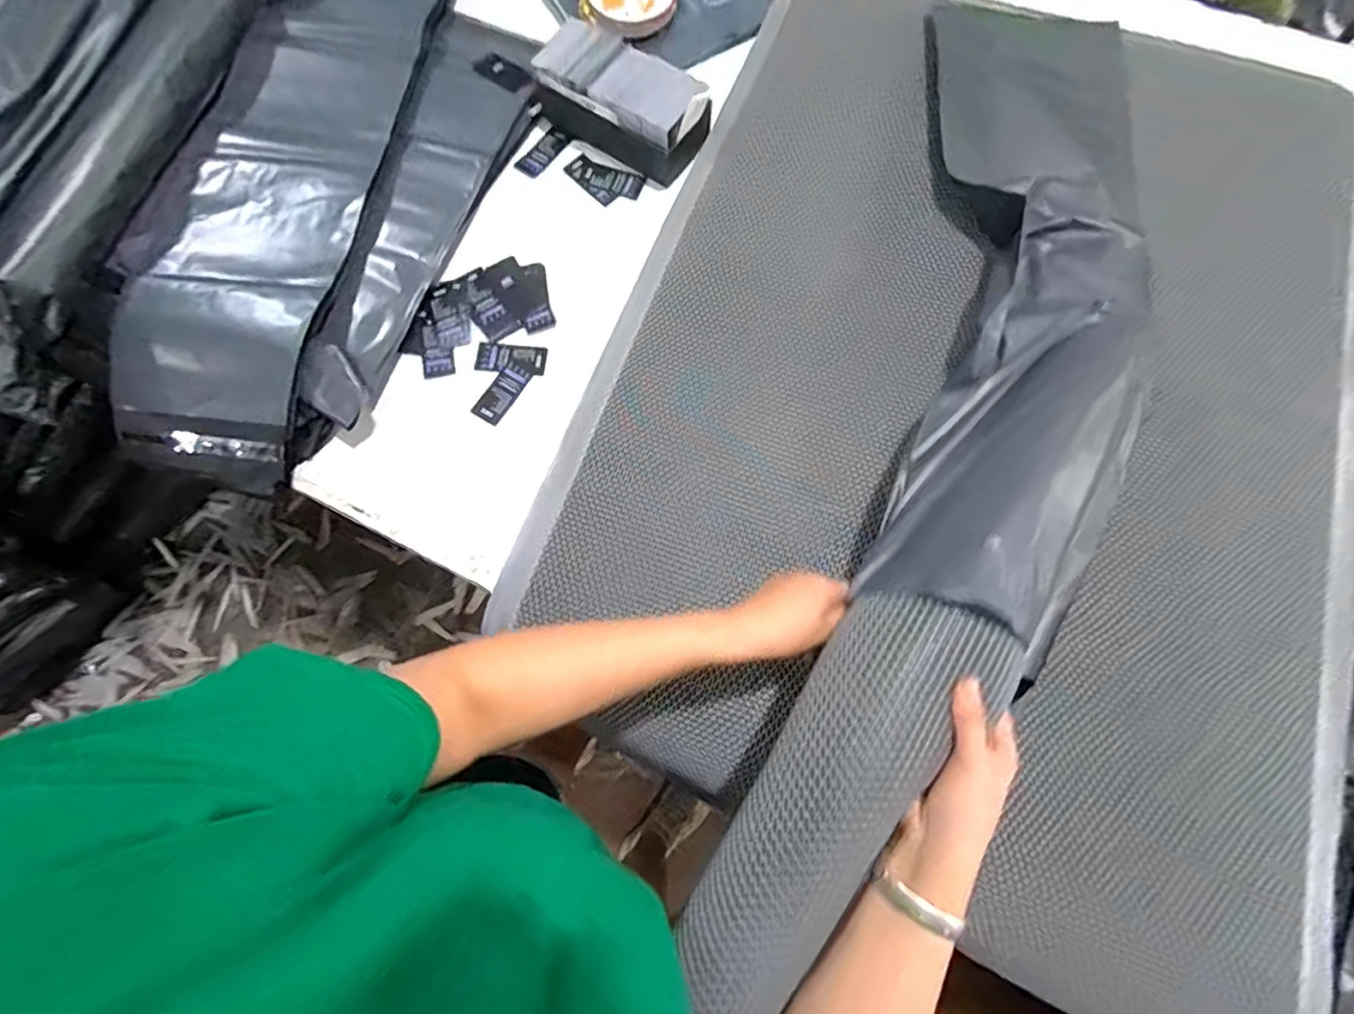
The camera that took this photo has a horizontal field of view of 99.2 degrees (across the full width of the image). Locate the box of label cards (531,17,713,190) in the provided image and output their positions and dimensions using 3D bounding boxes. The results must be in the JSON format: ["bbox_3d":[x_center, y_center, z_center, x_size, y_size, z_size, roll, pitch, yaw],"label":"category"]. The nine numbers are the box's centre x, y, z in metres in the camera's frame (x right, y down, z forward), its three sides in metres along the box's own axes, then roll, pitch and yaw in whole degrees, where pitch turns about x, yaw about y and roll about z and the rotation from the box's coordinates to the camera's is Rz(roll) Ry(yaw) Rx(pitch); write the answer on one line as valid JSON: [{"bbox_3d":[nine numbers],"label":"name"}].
[{"bbox_3d":[-0.079,-0.539,0.771,0.242,0.080,0.112,30,78,9],"label":"box of label cards"}]

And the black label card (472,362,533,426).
[{"bbox_3d":[-0.217,-0.140,0.715,0.042,0.009,0.082,30,74,6],"label":"black label card"}]

